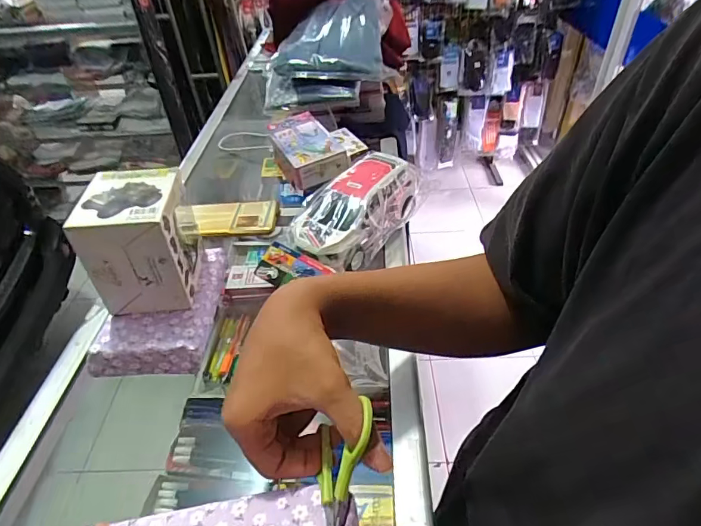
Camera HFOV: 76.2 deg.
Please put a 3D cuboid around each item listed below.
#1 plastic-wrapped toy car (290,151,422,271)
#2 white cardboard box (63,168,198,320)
[{"bbox_3d":[0.009,-0.072,0.574,0.094,0.062,0.184,26,49,30],"label":"plastic-wrapped toy car"},{"bbox_3d":[-0.207,-0.022,0.449,0.089,0.116,0.081,-7,41,-3],"label":"white cardboard box"}]

